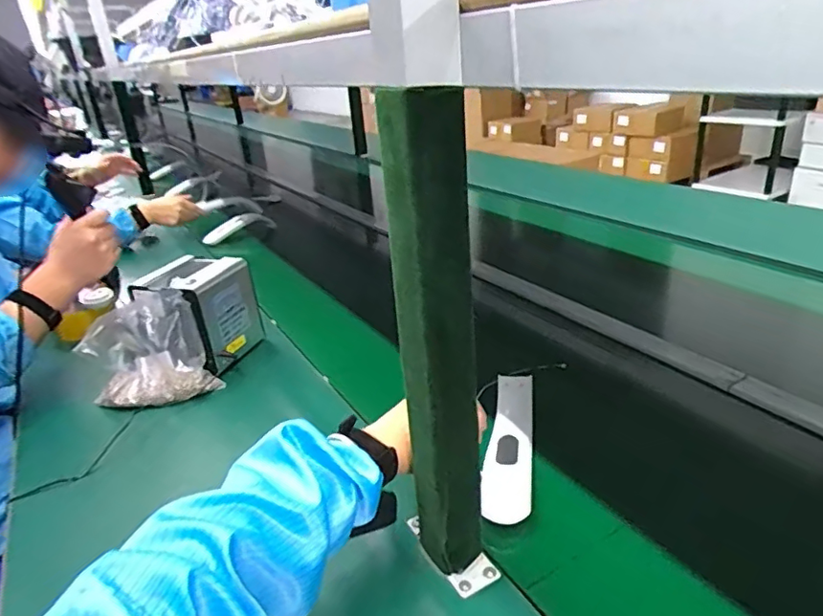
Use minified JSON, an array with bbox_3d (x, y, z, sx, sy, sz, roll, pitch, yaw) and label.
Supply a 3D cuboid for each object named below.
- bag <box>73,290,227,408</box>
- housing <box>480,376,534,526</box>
[{"bbox_3d":[-0.375,0.063,0.791,0.128,0.126,0.137,17,34,40],"label":"bag"},{"bbox_3d":[0.108,0.150,0.611,0.049,0.032,0.195,1,33,15],"label":"housing"}]

